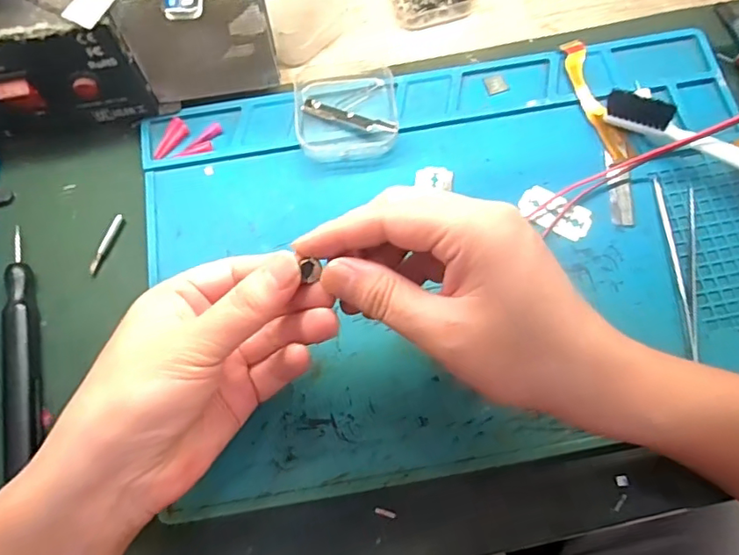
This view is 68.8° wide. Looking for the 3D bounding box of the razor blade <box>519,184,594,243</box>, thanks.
[{"bbox_3d":[0.113,-0.040,0.326,0.043,0.004,0.023,33,75,10],"label":"razor blade"}]

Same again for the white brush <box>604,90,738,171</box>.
[{"bbox_3d":[0.219,-0.065,0.320,0.169,0.024,0.019,31,75,10],"label":"white brush"}]

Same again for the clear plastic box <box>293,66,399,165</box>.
[{"bbox_3d":[-0.015,-0.109,0.344,0.062,0.019,0.072,-7,72,-2],"label":"clear plastic box"}]

